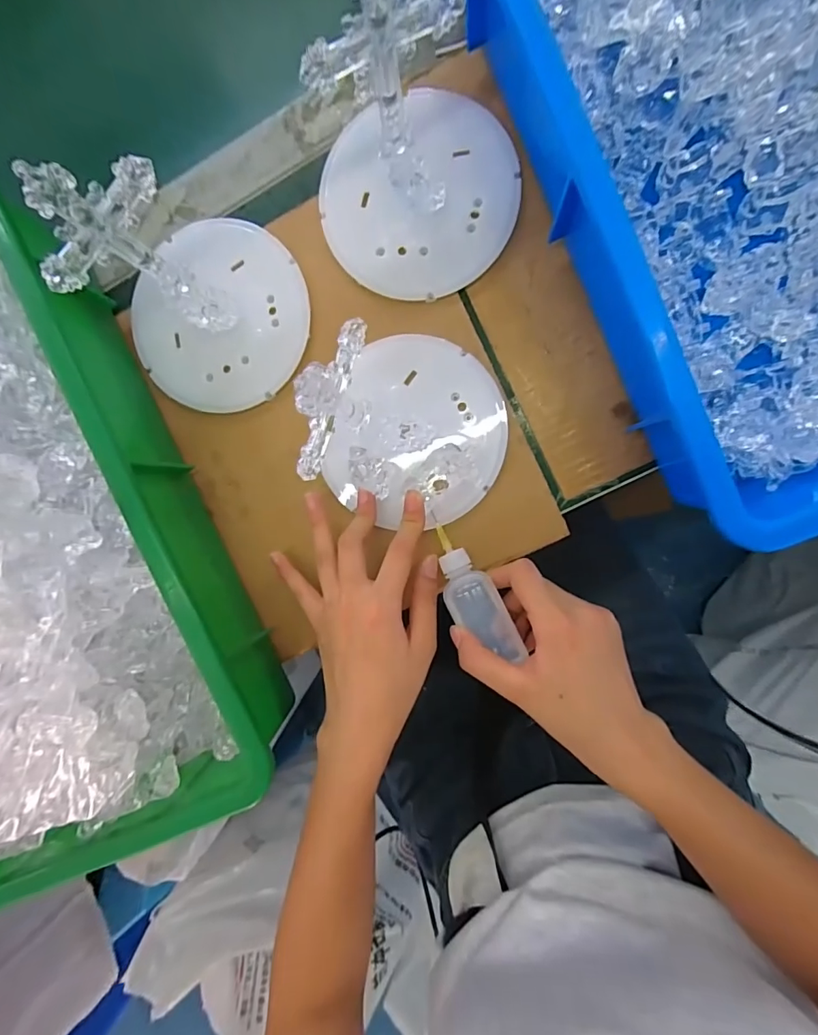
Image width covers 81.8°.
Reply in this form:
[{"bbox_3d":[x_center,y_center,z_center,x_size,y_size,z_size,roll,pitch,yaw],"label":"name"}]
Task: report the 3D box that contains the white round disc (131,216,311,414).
[{"bbox_3d":[-0.134,-0.142,0.336,0.123,0.018,0.127,0,93,7],"label":"white round disc"}]

